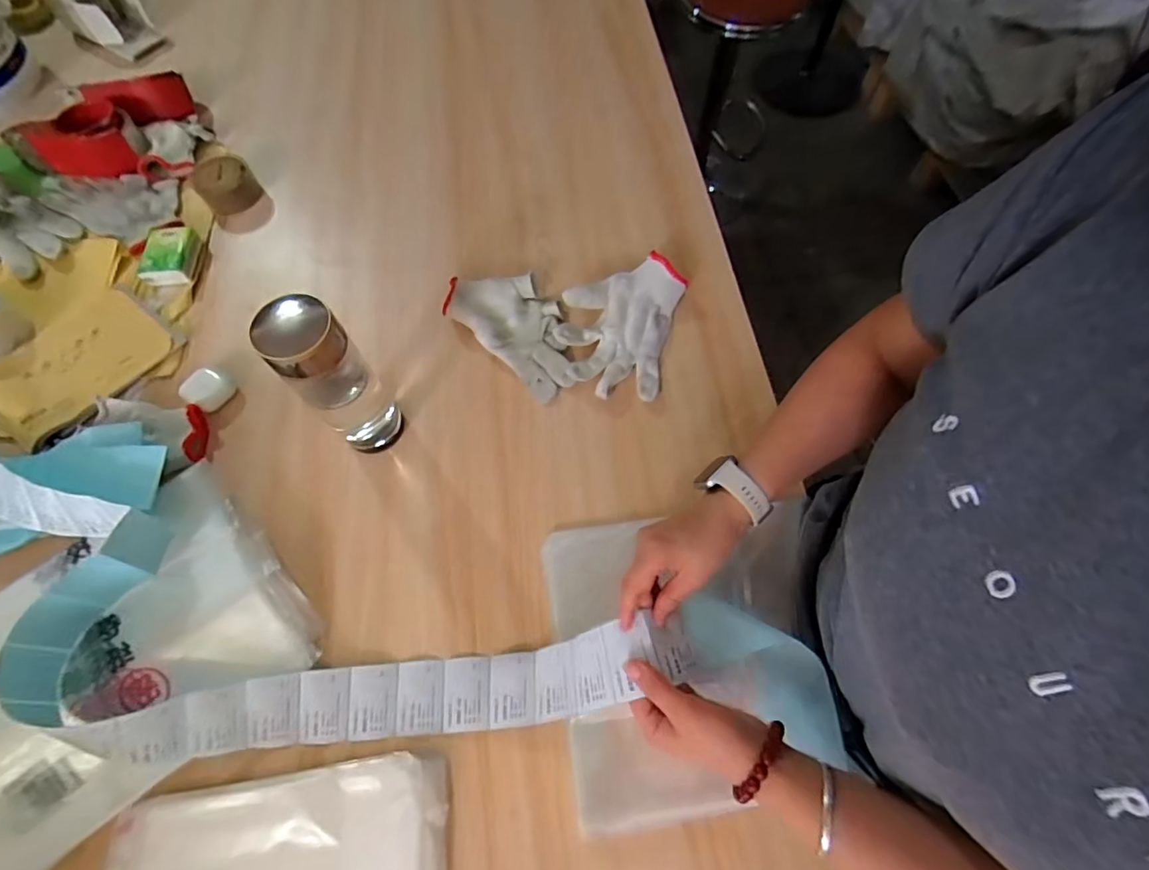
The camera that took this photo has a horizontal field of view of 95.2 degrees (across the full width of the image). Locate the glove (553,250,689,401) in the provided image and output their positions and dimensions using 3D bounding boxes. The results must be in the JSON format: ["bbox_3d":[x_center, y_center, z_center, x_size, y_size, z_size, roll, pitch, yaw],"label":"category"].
[{"bbox_3d":[0.051,-0.131,0.611,0.129,0.032,0.184,16,67,5],"label":"glove"}]

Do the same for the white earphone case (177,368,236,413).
[{"bbox_3d":[-0.410,-0.051,0.586,0.044,0.022,0.045,21,68,8],"label":"white earphone case"}]

